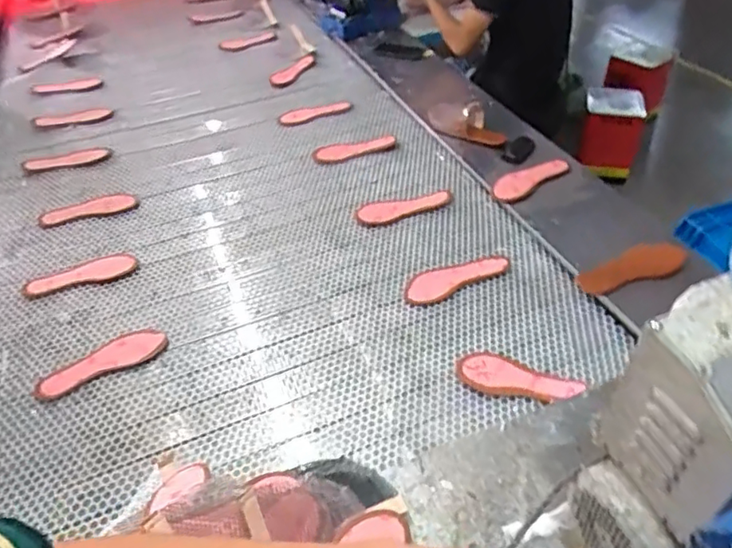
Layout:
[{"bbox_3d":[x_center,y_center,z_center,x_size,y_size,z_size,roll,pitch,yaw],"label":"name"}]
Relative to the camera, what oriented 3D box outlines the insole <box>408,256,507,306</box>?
[{"bbox_3d":[0.175,0.004,1.149,0.212,0.015,0.081,-22,41,-14],"label":"insole"}]

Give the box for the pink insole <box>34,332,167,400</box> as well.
[{"bbox_3d":[-0.475,0.156,1.031,0.222,0.011,0.070,-21,46,-19],"label":"pink insole"}]

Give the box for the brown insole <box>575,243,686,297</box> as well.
[{"bbox_3d":[0.518,-0.013,1.099,0.224,0.030,0.073,-14,43,-9],"label":"brown insole"}]

